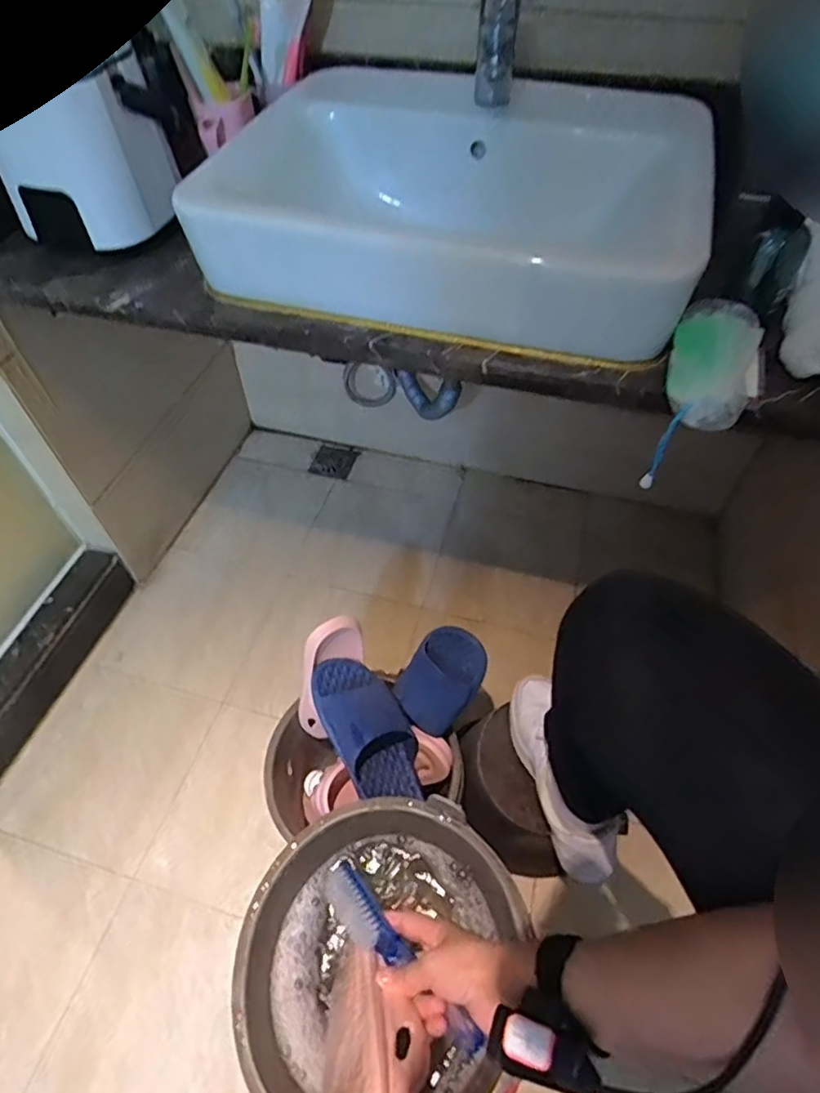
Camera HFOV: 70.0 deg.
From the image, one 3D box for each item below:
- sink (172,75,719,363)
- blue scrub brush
[{"bbox_3d":[0.058,-0.391,0.693,0.541,0.176,0.379,17,55,12],"label":"sink"},{"bbox_3d":[-0.012,0.363,0.521,0.185,0.024,0.036,34,57,30],"label":"blue scrub brush"}]

